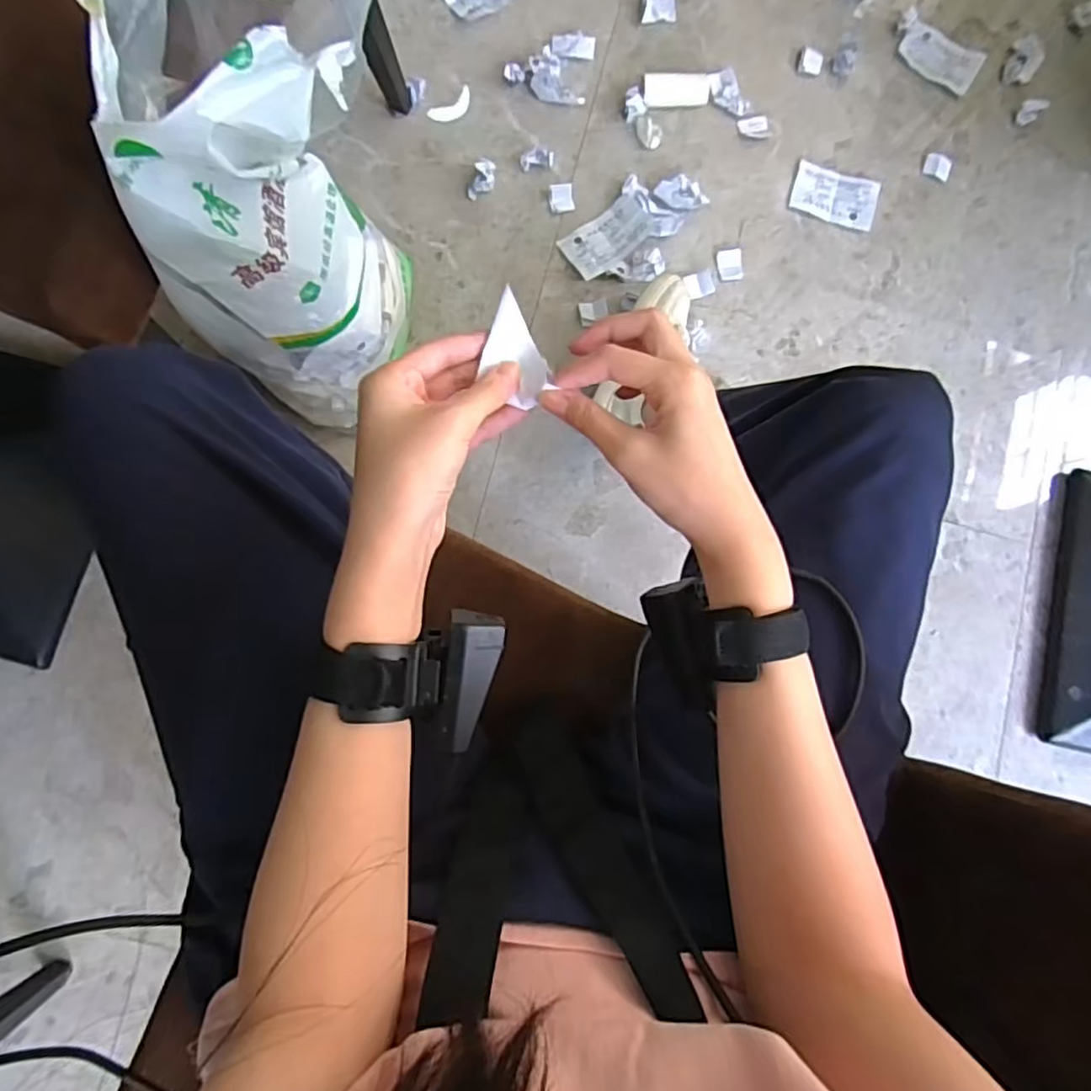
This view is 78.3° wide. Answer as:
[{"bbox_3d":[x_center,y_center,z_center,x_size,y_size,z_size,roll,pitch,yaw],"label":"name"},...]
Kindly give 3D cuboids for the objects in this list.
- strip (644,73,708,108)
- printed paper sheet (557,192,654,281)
[{"bbox_3d":[0.194,-0.675,0.991,0.104,0.006,0.046,-10,101,-13],"label":"strip"},{"bbox_3d":[0.093,-0.447,0.963,0.136,0.020,0.079,-38,74,1],"label":"printed paper sheet"}]

